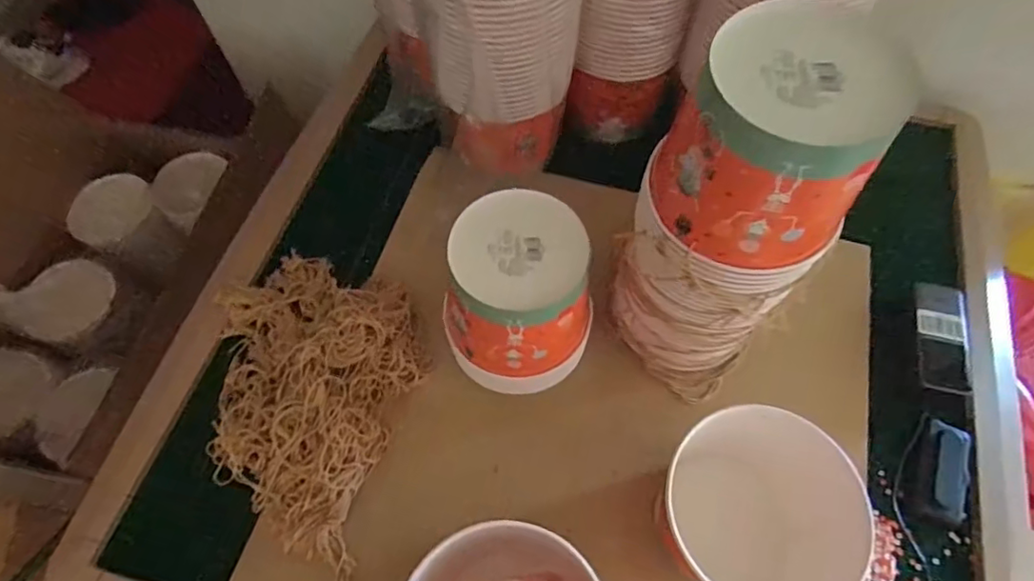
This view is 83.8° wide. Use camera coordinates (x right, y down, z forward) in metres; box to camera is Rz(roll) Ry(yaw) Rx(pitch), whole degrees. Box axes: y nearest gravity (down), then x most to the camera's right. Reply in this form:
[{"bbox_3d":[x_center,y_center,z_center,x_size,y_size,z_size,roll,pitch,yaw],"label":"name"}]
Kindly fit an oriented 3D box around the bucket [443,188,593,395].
[{"bbox_3d":[0.003,0.013,0.591,0.139,0.177,0.144,4,63,2],"label":"bucket"}]

